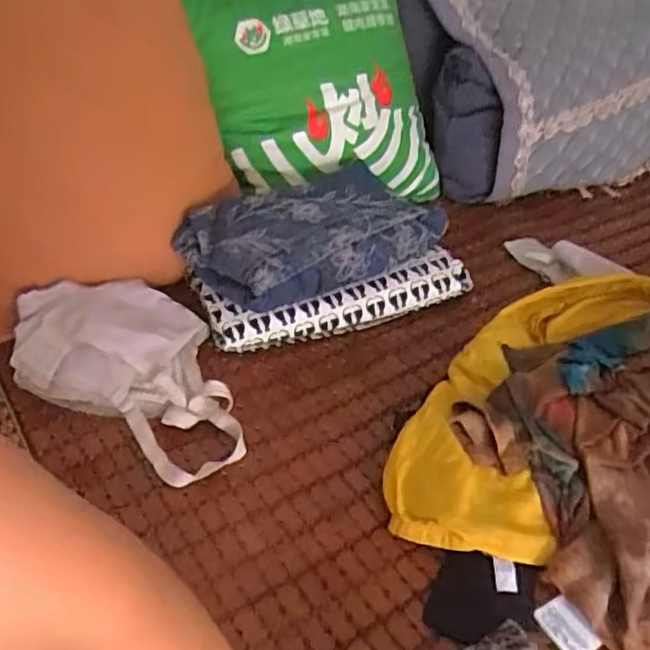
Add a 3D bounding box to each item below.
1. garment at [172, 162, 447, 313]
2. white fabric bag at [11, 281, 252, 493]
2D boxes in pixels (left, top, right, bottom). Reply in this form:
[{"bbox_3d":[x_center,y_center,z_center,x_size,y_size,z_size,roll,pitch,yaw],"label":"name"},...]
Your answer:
[{"bbox_3d":[-0.010,-0.105,0.743,0.274,0.077,0.156,-20,43,-26],"label":"garment"},{"bbox_3d":[-0.195,0.045,0.629,0.186,0.070,0.251,-12,40,-17],"label":"white fabric bag"}]

